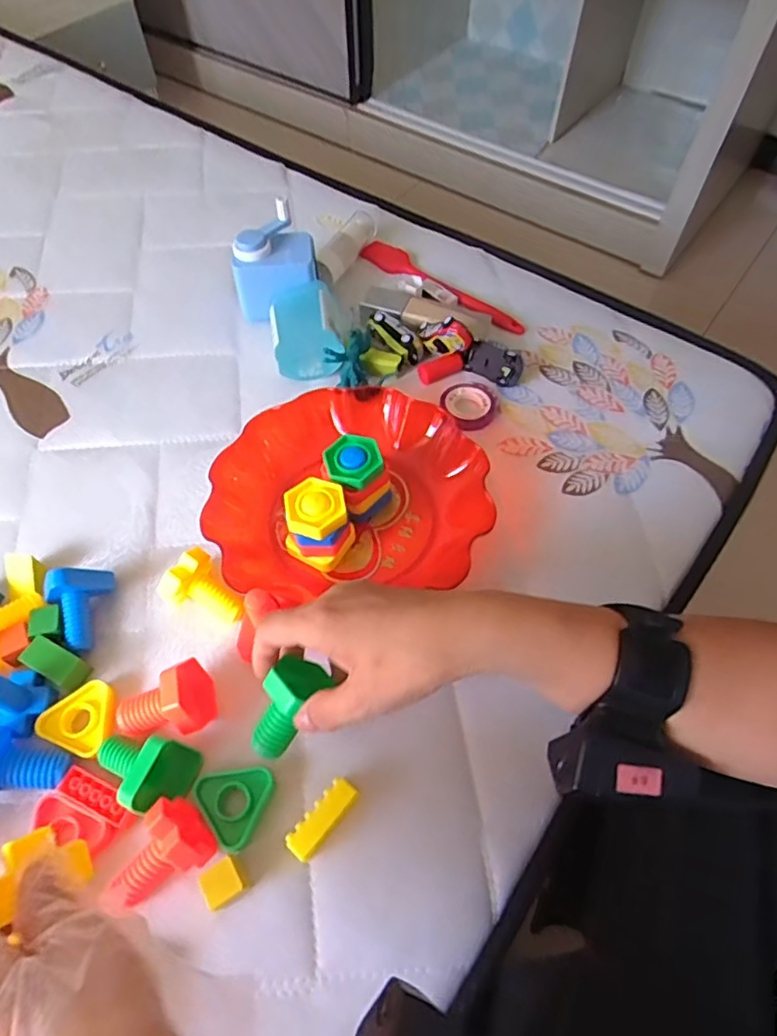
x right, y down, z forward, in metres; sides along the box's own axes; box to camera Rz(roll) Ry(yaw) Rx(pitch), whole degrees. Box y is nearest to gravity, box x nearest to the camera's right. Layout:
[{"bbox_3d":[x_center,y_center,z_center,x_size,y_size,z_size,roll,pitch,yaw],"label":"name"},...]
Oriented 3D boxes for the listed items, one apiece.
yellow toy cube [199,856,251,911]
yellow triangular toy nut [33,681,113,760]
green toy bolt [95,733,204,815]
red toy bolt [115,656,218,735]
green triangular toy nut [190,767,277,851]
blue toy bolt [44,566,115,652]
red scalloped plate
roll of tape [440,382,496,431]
[{"bbox_3d":[-0.093,0.208,0.341,0.023,0.020,0.022,-28,59,-16],"label":"yellow toy cube"},{"bbox_3d":[-0.201,0.130,0.395,0.046,0.009,0.045,17,58,13],"label":"yellow triangular toy nut"},{"bbox_3d":[-0.152,0.150,0.363,0.064,0.035,0.045,19,61,9],"label":"green toy bolt"},{"bbox_3d":[-0.146,0.120,0.385,0.059,0.039,0.048,-16,57,-8],"label":"red toy bolt"},{"bbox_3d":[-0.098,0.174,0.367,0.044,0.015,0.046,16,58,13],"label":"green triangular toy nut"},{"bbox_3d":[-0.213,0.061,0.422,0.045,0.042,0.050,-30,65,-18],"label":"blue toy bolt"},{"bbox_3d":[-0.034,-0.027,0.474,0.205,0.060,0.189,-1,56,2],"label":"red scalloped plate"},{"bbox_3d":[0.073,-0.104,0.548,0.049,0.009,0.058,3,56,4],"label":"roll of tape"}]

